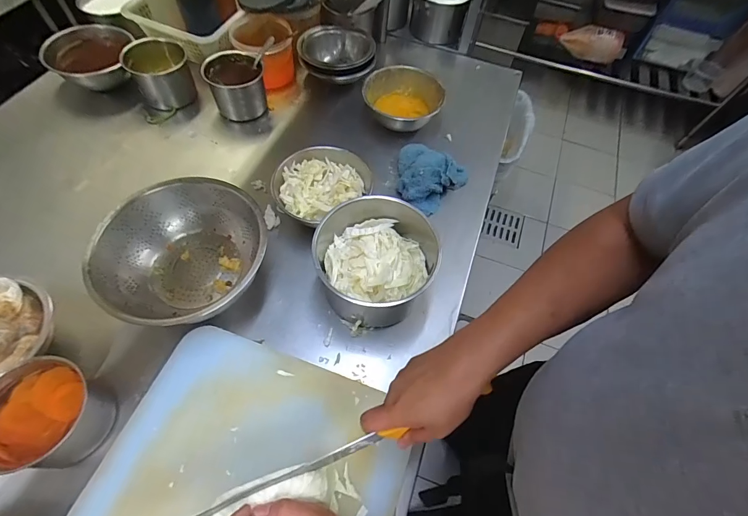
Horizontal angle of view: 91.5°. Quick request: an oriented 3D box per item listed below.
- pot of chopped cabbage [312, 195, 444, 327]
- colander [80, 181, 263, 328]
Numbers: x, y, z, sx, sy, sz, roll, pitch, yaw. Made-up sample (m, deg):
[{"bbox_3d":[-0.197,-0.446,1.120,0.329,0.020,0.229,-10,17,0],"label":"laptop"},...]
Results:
[{"bbox_3d":[0.009,0.002,0.555,0.188,0.115,0.160,-31,67,-20],"label":"pot of chopped cabbage"},{"bbox_3d":[-0.274,-0.012,0.543,0.225,0.081,0.207,1,64,-2],"label":"colander"}]

